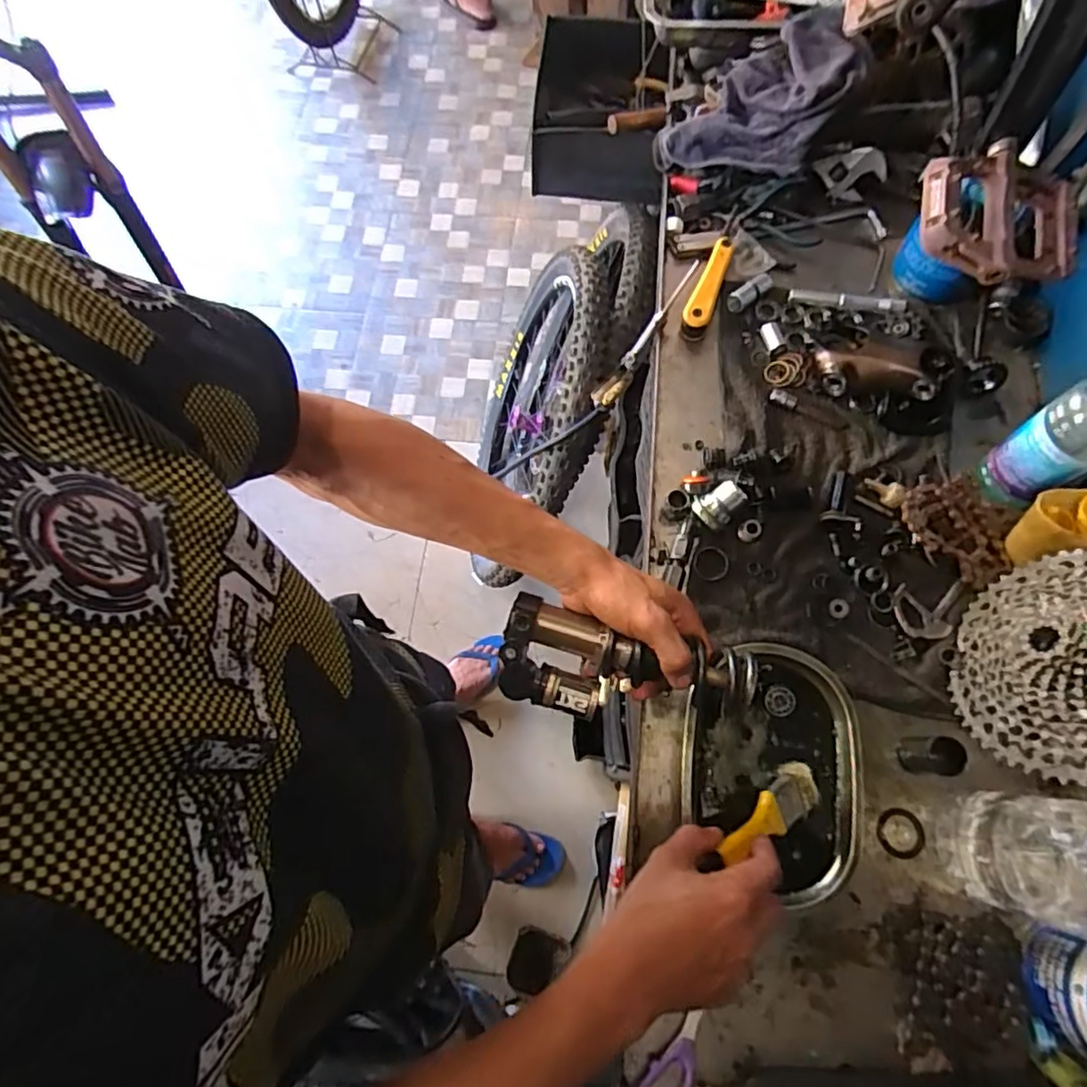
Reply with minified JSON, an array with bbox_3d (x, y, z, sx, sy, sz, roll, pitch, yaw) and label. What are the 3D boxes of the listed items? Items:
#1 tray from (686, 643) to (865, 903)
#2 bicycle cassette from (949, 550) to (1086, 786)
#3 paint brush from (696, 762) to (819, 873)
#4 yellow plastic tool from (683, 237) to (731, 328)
[{"bbox_3d":[0.205,0.202,0.561,0.153,0.031,0.210,7,71,5],"label":"tray"},{"bbox_3d":[0.424,0.088,0.500,0.046,0.189,0.196,27,74,-21],"label":"bicycle cassette"},{"bbox_3d":[0.182,0.228,0.505,0.150,0.018,0.042,-12,66,-40],"label":"paint brush"},{"bbox_3d":[0.196,-0.307,0.736,0.031,0.039,0.129,18,72,8],"label":"yellow plastic tool"}]

